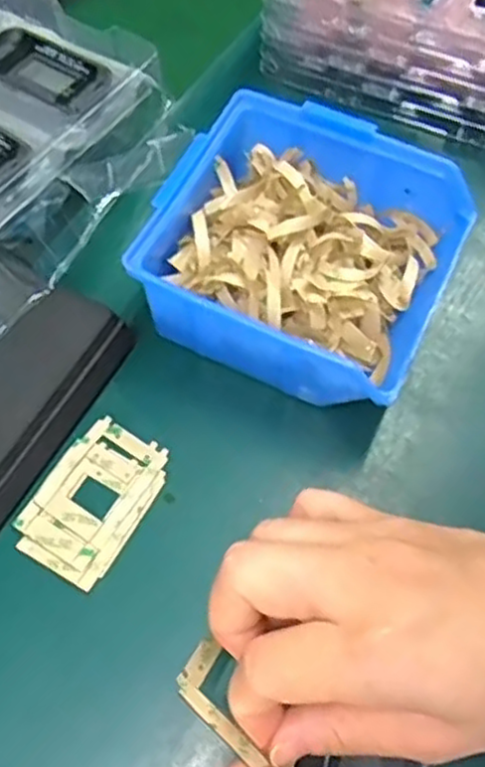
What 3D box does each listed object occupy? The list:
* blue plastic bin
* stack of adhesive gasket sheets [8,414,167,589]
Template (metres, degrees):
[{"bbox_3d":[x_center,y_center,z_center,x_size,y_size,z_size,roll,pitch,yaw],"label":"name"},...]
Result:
[{"bbox_3d":[0.030,-0.059,0.354,0.133,0.069,0.126,23,66,11],"label":"blue plastic bin"},{"bbox_3d":[-0.069,0.053,0.334,0.047,0.005,0.072,28,66,13],"label":"stack of adhesive gasket sheets"}]

